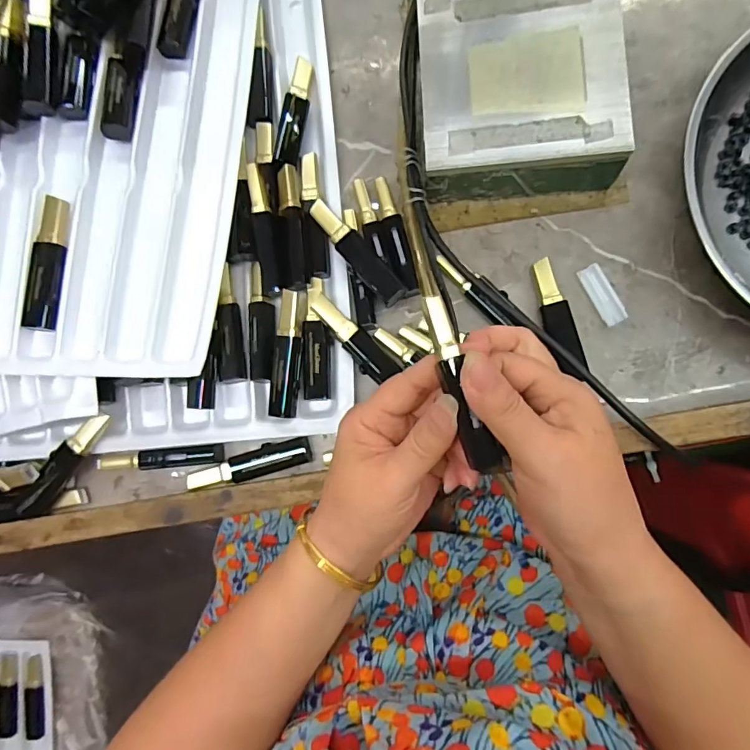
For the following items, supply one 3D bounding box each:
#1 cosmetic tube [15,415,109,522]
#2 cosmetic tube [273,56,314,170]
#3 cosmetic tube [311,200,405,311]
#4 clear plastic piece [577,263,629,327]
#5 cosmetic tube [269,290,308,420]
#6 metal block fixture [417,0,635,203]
[{"bbox_3d":[-0.210,0.061,0.330,0.018,0.015,0.084,37,89,8],"label":"cosmetic tube"},{"bbox_3d":[-0.058,-0.188,0.344,0.016,0.015,0.085,4,85,7],"label":"cosmetic tube"},{"bbox_3d":[-0.012,-0.081,0.322,0.019,0.018,0.083,-43,82,1],"label":"cosmetic tube"},{"bbox_3d":[0.150,-0.053,0.320,0.017,0.004,0.042,-29,82,3],"label":"clear plastic piece"},{"bbox_3d":[-0.057,-0.014,0.320,0.017,0.014,0.083,6,85,7],"label":"cosmetic tube"},{"bbox_3d":[0.092,-0.183,0.316,0.120,0.052,0.121,-1,85,6],"label":"metal block fixture"}]

